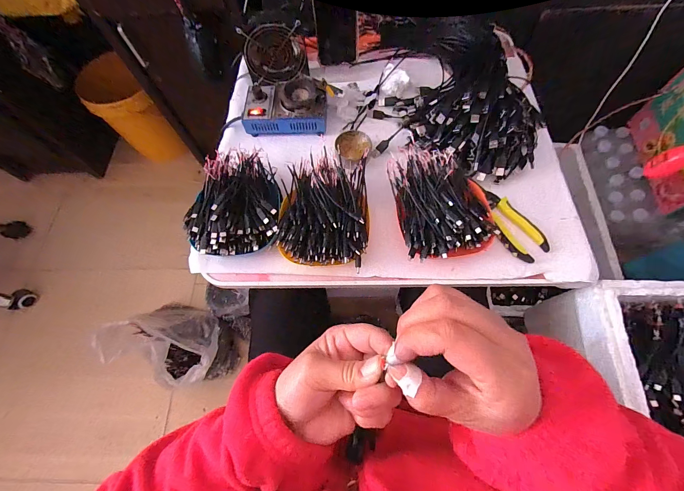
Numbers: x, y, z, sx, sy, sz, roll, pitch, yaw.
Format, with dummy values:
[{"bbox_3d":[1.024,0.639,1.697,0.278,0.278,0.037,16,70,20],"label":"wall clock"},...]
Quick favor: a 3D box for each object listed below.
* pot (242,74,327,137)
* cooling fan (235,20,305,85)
[{"bbox_3d":[-0.105,-0.259,0.563,0.153,0.051,0.094,-2,67,2],"label":"pot"},{"bbox_3d":[-0.129,-0.373,0.589,0.110,0.099,0.034,-17,68,-4],"label":"cooling fan"}]

